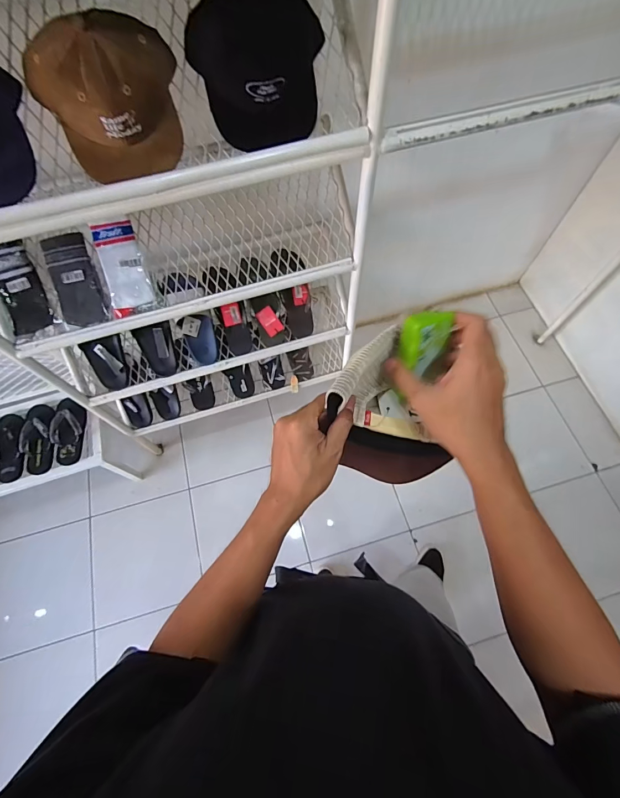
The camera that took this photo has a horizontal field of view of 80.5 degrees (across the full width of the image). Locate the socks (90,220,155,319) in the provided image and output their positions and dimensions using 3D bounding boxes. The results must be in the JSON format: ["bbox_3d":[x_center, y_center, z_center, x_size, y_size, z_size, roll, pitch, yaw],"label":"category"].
[{"bbox_3d":[-0.419,-0.293,0.830,0.091,0.025,0.199,-11,101,-3],"label":"socks"}]

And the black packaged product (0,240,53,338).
[{"bbox_3d":[-0.642,-0.243,0.812,0.094,0.039,0.191,-13,102,-4],"label":"black packaged product"}]

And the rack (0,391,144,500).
[{"bbox_3d":[-1.150,0.235,1.361,0.977,0.326,0.346,-20,67,-7],"label":"rack"}]

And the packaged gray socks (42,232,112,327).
[{"bbox_3d":[-0.521,-0.264,0.816,0.094,0.029,0.195,-16,98,-5],"label":"packaged gray socks"}]

